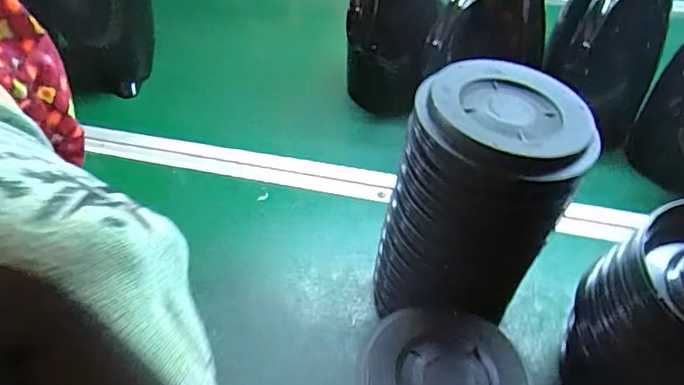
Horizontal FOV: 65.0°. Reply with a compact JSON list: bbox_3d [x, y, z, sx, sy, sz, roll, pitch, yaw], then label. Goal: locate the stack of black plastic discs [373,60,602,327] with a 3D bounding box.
[{"bbox_3d":[0.096,0.025,0.426,0.125,0.219,0.116,-9,45,-9],"label":"stack of black plastic discs"}]

